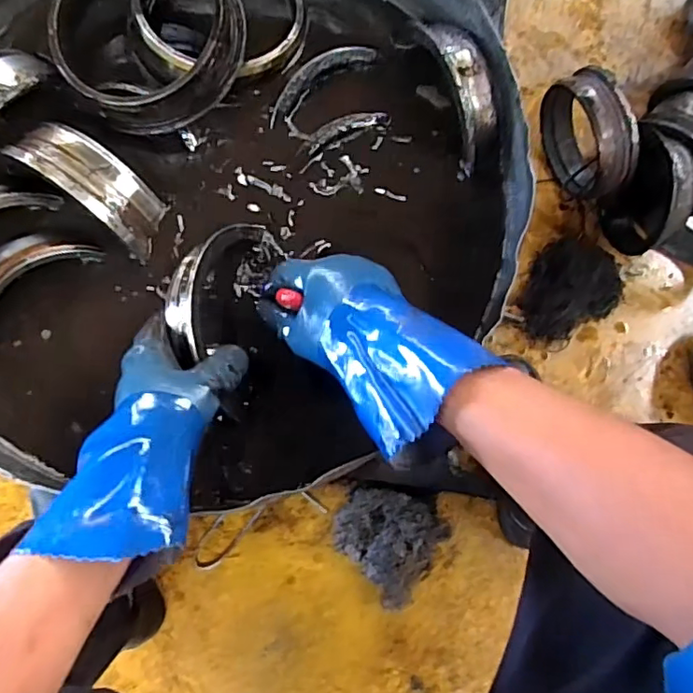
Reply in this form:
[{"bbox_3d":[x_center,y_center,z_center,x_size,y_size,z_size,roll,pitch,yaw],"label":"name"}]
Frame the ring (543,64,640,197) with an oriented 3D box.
[{"bbox_3d":[0.362,-0.317,0.855,0.067,0.192,0.174,-18,83,-4],"label":"ring"}]

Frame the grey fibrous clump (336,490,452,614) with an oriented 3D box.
[{"bbox_3d":[0.064,0.267,0.793,0.150,0.070,0.146,0,82,-2],"label":"grey fibrous clump"}]

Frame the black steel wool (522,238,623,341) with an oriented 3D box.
[{"bbox_3d":[0.362,-0.085,0.891,0.141,0.047,0.160,22,82,1],"label":"black steel wool"}]

